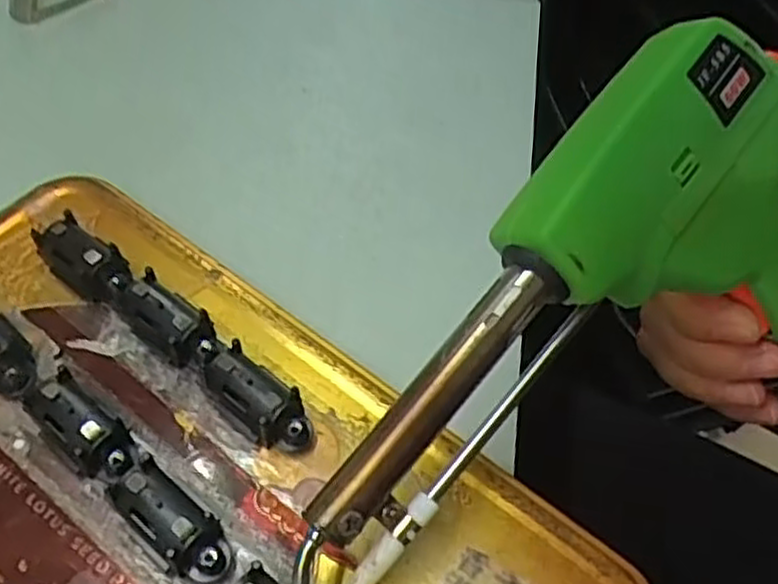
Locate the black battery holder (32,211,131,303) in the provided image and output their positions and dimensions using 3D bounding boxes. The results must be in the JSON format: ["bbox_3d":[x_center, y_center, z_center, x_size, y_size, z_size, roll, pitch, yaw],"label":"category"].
[{"bbox_3d":[-0.094,-0.009,0.243,0.033,0.014,0.016,36,61,19],"label":"black battery holder"}]

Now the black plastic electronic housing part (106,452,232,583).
[{"bbox_3d":[-0.056,0.057,0.199,0.037,0.014,0.016,40,62,21],"label":"black plastic electronic housing part"}]

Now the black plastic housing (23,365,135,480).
[{"bbox_3d":[-0.081,0.037,0.211,0.032,0.014,0.015,35,61,19],"label":"black plastic housing"}]

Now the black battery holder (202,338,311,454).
[{"bbox_3d":[-0.036,0.031,0.220,0.034,0.014,0.015,36,61,19],"label":"black battery holder"}]

